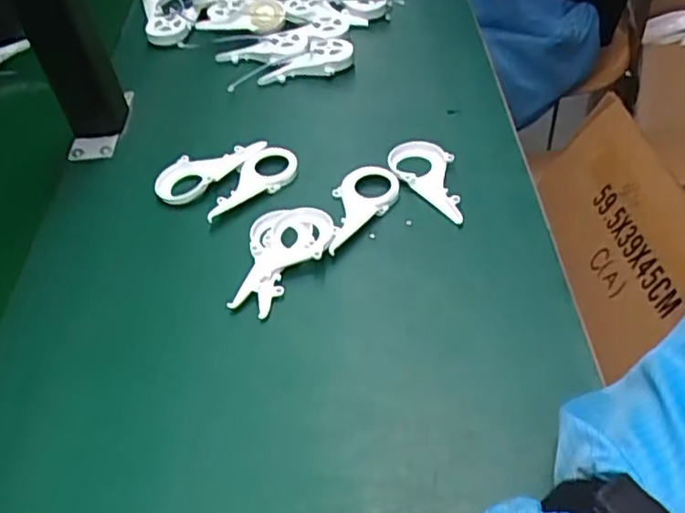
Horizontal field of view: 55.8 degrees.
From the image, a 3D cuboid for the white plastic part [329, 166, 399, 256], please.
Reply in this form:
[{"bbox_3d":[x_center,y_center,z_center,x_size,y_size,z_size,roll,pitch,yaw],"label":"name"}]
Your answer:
[{"bbox_3d":[0.007,-0.040,0.481,0.083,0.012,0.045,-43,57,-18],"label":"white plastic part"}]

